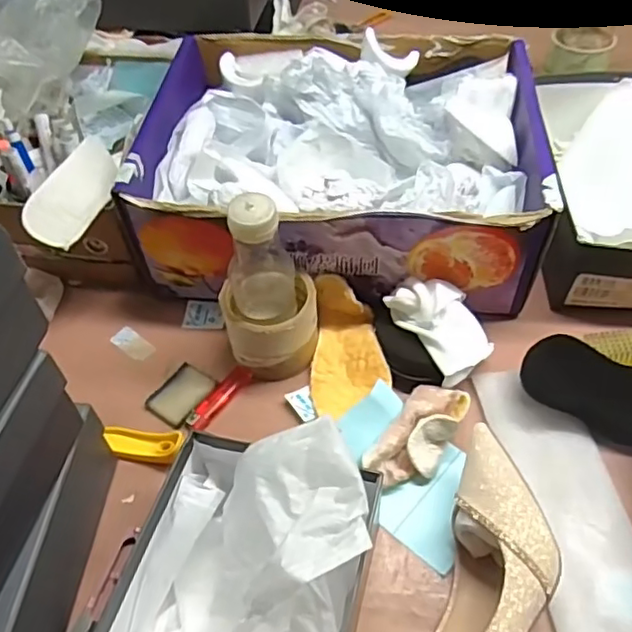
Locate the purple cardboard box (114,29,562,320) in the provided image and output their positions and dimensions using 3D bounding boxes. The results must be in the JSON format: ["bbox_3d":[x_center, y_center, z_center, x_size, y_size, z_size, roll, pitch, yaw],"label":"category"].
[{"bbox_3d":[0.027,-0.172,0.683,0.399,0.121,0.334,3,52,6],"label":"purple cardboard box"}]

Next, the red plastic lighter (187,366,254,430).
[{"bbox_3d":[-0.093,0.078,0.596,0.021,0.008,0.075,31,59,25],"label":"red plastic lighter"}]

